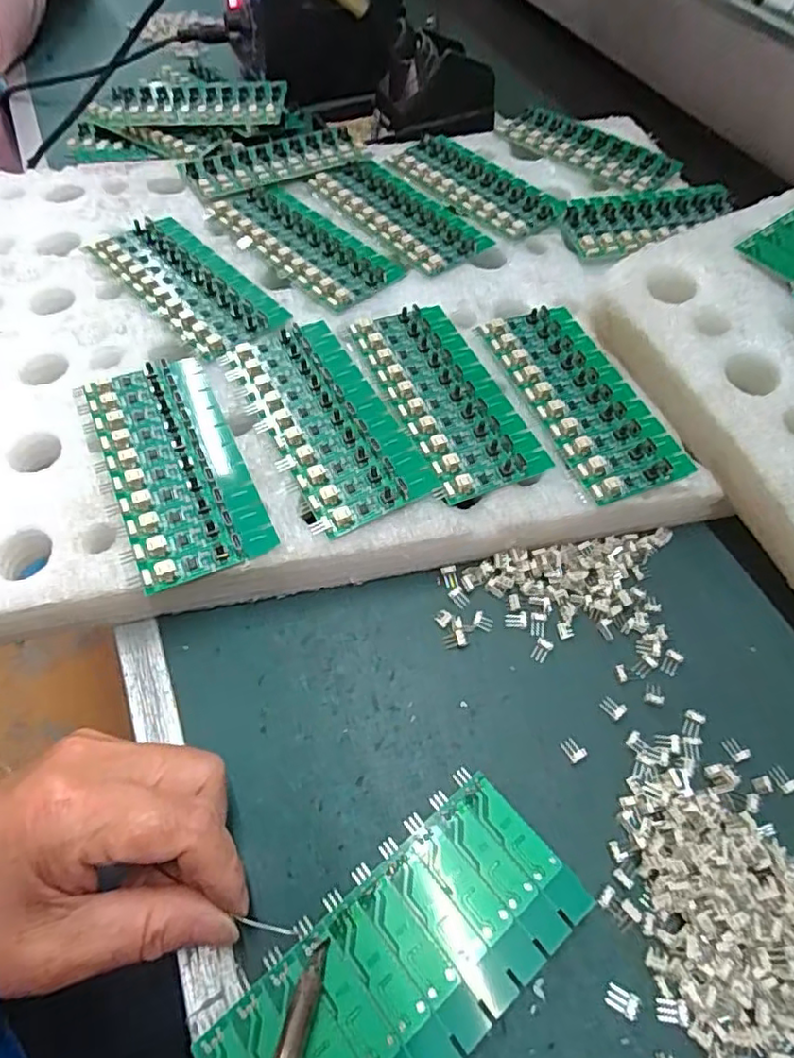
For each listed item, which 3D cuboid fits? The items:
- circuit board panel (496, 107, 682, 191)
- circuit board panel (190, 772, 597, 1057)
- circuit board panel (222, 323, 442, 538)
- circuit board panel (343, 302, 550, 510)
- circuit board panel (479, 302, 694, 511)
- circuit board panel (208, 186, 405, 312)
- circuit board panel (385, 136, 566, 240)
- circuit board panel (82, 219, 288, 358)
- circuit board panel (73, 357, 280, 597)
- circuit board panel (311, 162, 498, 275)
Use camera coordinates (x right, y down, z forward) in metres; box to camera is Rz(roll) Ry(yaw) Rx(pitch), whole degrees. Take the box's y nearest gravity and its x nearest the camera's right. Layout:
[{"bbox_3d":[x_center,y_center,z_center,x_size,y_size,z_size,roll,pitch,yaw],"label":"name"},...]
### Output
[{"bbox_3d":[0.148,-0.300,0.473,0.138,0.013,0.051,36,63,19],"label":"circuit board panel"},{"bbox_3d":[0.002,0.161,0.220,0.136,0.014,0.061,-34,65,-22],"label":"circuit board panel"},{"bbox_3d":[-0.040,-0.060,0.318,0.063,0.006,0.137,-23,61,-16],"label":"circuit board panel"},{"bbox_3d":[0.027,-0.077,0.336,0.063,0.008,0.137,-19,60,-14],"label":"circuit board panel"},{"bbox_3d":[0.103,-0.077,0.336,0.061,0.006,0.136,-18,60,-14],"label":"circuit board panel"},{"bbox_3d":[-0.063,-0.194,0.405,0.060,0.009,0.134,-37,66,-23],"label":"circuit board panel"},{"bbox_3d":[0.057,-0.258,0.448,0.057,0.007,0.141,-37,66,-23],"label":"circuit board panel"},{"bbox_3d":[-0.132,-0.157,0.377,0.062,0.005,0.138,-37,66,-23],"label":"circuit board panel"},{"bbox_3d":[-0.113,-0.034,0.301,0.065,0.006,0.134,-21,60,-15],"label":"circuit board panel"},{"bbox_3d":[0.001,-0.227,0.428,0.061,0.005,0.134,-34,65,-22],"label":"circuit board panel"}]

